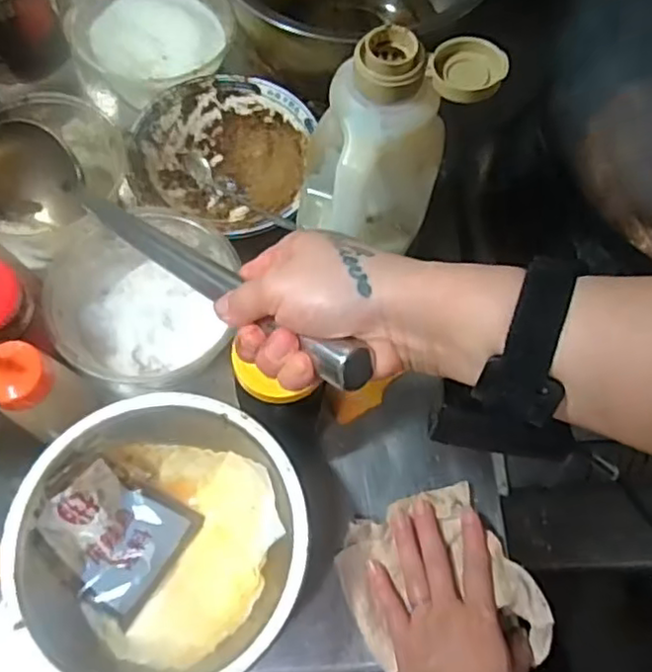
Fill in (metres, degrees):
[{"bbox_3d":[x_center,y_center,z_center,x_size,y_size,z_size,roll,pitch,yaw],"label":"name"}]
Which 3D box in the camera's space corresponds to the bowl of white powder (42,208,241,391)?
[{"bbox_3d":[-0.168,-0.030,0.588,0.142,0.071,0.148,1,67,-2],"label":"bowl of white powder"}]

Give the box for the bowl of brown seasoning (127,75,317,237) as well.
[{"bbox_3d":[-0.105,-0.179,0.663,0.169,0.051,0.177,1,67,-2],"label":"bowl of brown seasoning"}]

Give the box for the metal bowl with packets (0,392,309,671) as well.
[{"bbox_3d":[-0.124,0.162,0.510,0.206,0.088,0.211,1,67,-2],"label":"metal bowl with packets"}]

